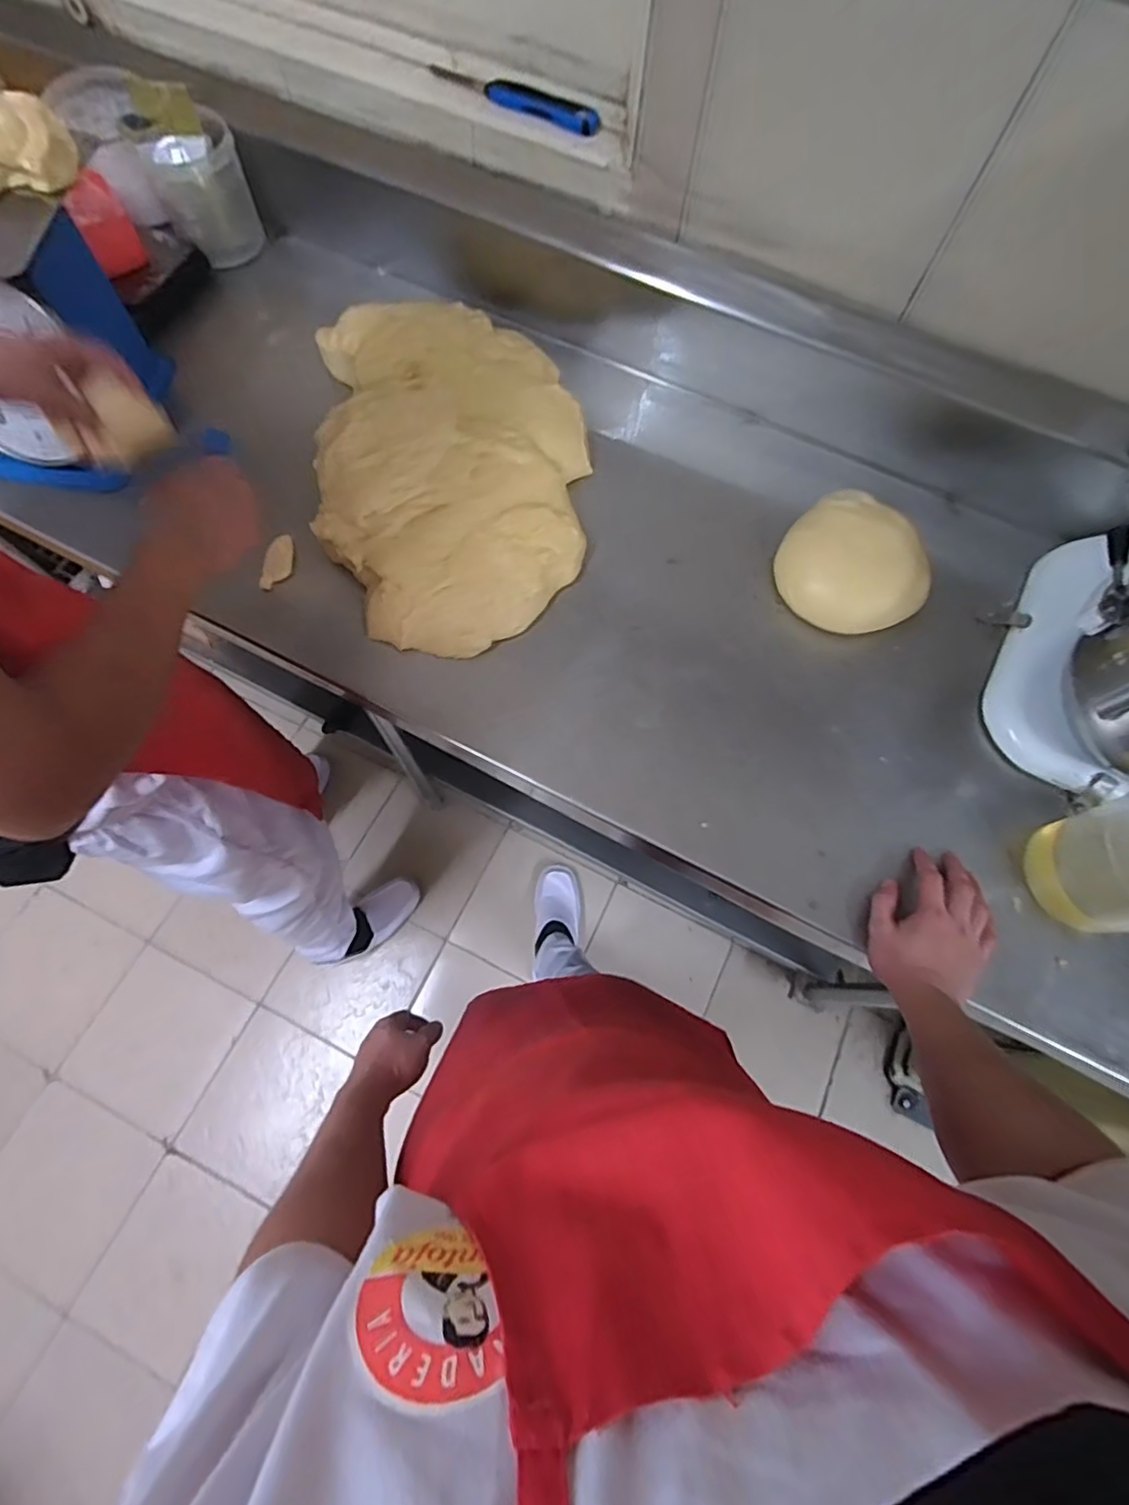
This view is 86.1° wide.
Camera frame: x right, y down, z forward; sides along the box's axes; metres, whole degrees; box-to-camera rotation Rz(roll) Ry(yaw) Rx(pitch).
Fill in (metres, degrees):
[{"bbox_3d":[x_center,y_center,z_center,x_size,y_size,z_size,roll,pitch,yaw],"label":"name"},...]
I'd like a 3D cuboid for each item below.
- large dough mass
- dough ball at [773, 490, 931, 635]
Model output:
[{"bbox_3d":[-0.172,-0.386,0.782,0.409,0.087,0.563,-6,70,-4],"label":"large dough mass"},{"bbox_3d":[0.359,-0.231,0.753,0.182,0.071,0.162,33,72,10],"label":"dough ball"}]

